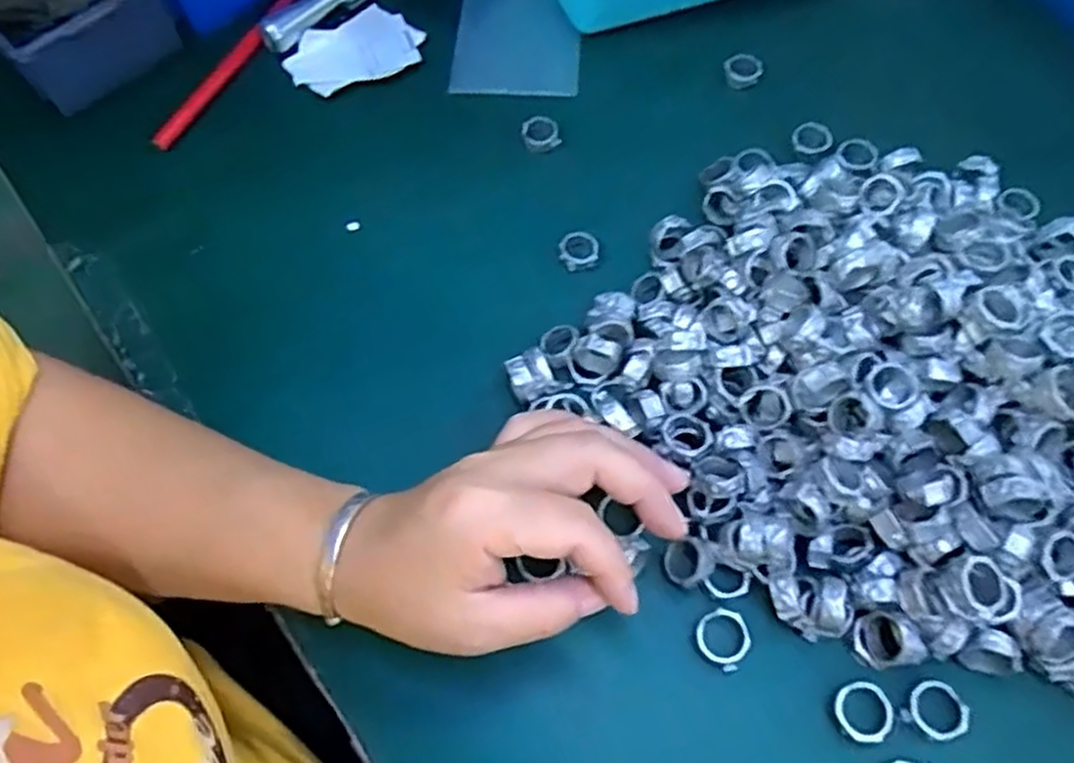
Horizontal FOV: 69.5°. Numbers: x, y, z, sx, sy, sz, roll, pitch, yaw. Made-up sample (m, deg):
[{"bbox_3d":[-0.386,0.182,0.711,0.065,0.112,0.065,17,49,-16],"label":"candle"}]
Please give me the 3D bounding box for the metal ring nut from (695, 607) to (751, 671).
[{"bbox_3d":[0.078,0.107,0.325,0.022,0.005,0.023,-1,62,2],"label":"metal ring nut"}]

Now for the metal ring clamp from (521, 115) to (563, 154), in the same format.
[{"bbox_3d":[0.002,-0.147,0.454,0.021,0.011,0.023,-1,62,2],"label":"metal ring clamp"}]

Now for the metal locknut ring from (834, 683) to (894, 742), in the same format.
[{"bbox_3d":[0.131,0.132,0.310,0.021,0.004,0.023,-1,62,2],"label":"metal locknut ring"}]

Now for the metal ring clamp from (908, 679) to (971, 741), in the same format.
[{"bbox_3d":[0.161,0.131,0.309,0.021,0.004,0.021,-1,62,2],"label":"metal ring clamp"}]

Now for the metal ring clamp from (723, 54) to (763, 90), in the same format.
[{"bbox_3d":[0.125,-0.190,0.470,0.023,0.012,0.023,11,64,8],"label":"metal ring clamp"}]

